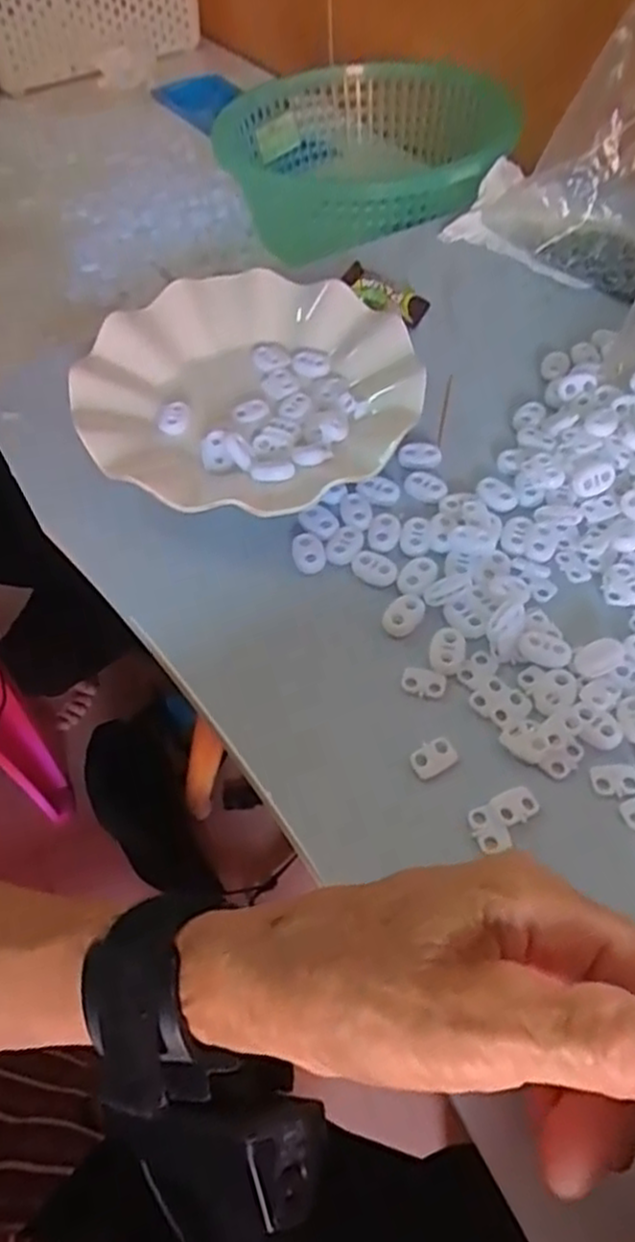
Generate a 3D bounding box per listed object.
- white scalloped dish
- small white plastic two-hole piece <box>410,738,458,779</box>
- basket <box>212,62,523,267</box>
[{"bbox_3d":[-0.034,-0.124,0.396,0.174,0.032,0.168,-2,54,3],"label":"white scalloped dish"},{"bbox_3d":[0.045,0.054,0.293,0.018,0.006,0.011,-29,57,-16],"label":"small white plastic two-hole piece"},{"bbox_3d":[0.033,-0.363,0.591,0.229,0.077,0.203,14,56,13],"label":"basket"}]

